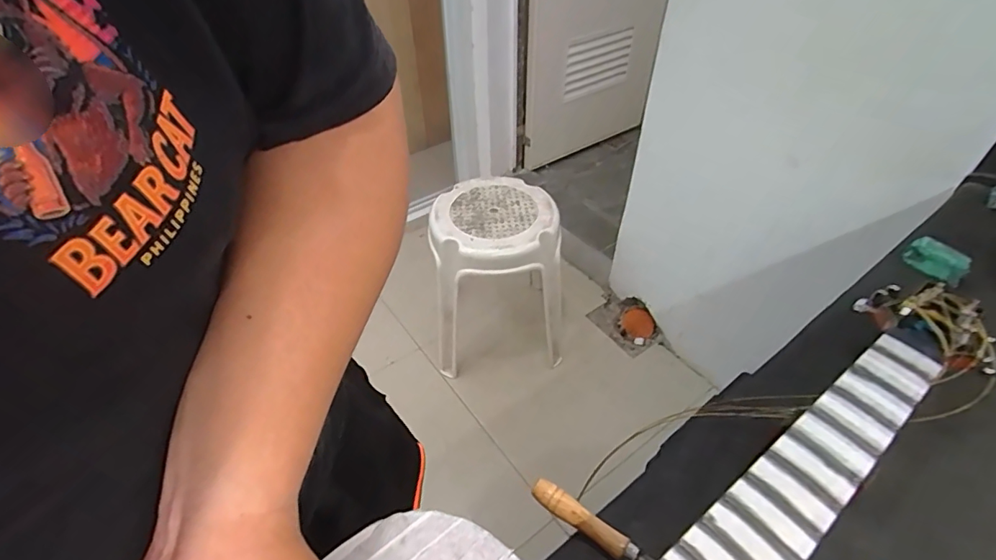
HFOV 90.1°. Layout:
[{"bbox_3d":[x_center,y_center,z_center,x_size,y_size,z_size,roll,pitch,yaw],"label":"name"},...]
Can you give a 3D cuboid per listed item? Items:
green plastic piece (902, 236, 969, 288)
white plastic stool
[{"bbox_3d":[0.501,-0.022,0.568,0.021,0.035,0.056,-19,48,-18],"label":"green plastic piece"},{"bbox_3d":[-0.003,-0.016,1.351,0.321,0.425,0.322,-4,45,-4],"label":"white plastic stool"}]

